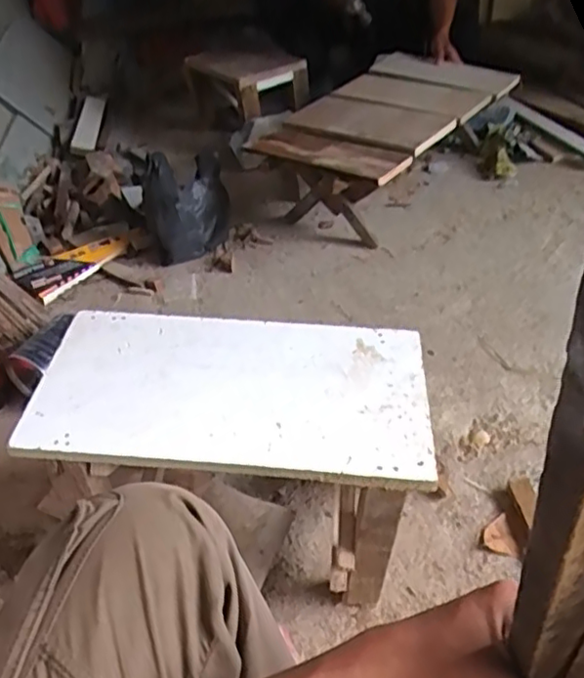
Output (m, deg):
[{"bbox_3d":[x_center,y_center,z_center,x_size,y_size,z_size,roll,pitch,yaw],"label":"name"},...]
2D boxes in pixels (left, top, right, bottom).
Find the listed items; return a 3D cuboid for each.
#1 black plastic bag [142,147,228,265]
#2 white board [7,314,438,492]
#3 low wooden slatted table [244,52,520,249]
[{"bbox_3d":[-0.227,-0.290,1.362,0.181,0.198,0.123,-17,40,-11],"label":"black plastic bag"},{"bbox_3d":[-0.065,0.053,0.692,0.421,0.017,0.221,4,41,2],"label":"white board"},{"bbox_3d":[0.210,-0.456,1.478,0.370,0.213,0.665,16,44,26],"label":"low wooden slatted table"}]

